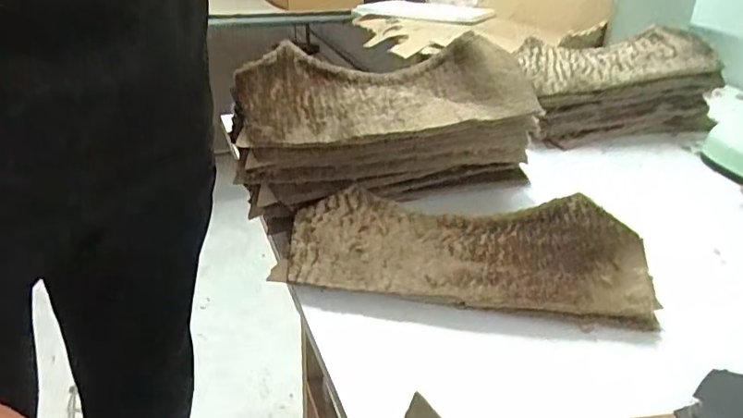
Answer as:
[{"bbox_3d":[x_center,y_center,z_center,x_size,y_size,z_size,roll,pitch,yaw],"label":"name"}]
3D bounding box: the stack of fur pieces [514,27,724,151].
[{"bbox_3d":[0.400,-0.207,0.885,0.359,0.130,0.129,-7,33,-18],"label":"stack of fur pieces"}]

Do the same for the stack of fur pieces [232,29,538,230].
[{"bbox_3d":[0.015,-0.101,0.635,0.351,0.136,0.165,-15,35,-28],"label":"stack of fur pieces"}]

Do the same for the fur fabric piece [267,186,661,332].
[{"bbox_3d":[0.090,0.039,0.529,0.343,0.025,0.128,6,48,7],"label":"fur fabric piece"}]

